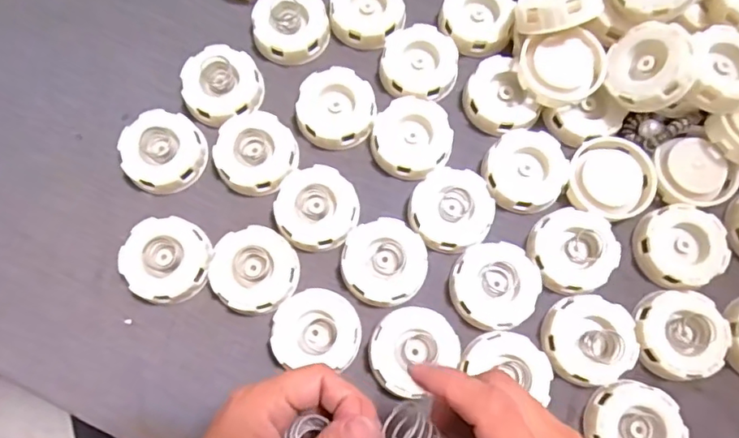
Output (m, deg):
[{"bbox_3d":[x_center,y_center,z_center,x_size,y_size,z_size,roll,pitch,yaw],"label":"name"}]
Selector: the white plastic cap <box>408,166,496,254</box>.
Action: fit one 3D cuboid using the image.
[{"bbox_3d":[0.062,-0.007,0.412,0.061,0.017,0.061,0,76,0],"label":"white plastic cap"}]

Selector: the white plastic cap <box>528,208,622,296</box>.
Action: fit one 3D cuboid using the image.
[{"bbox_3d":[0.148,0.023,0.401,0.060,0.019,0.060,0,76,0],"label":"white plastic cap"}]

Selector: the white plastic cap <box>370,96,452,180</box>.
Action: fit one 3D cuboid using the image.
[{"bbox_3d":[0.034,-0.063,0.431,0.060,0.017,0.062,0,76,0],"label":"white plastic cap"}]

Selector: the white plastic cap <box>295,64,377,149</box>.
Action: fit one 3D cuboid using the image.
[{"bbox_3d":[-0.027,-0.088,0.433,0.060,0.018,0.062,0,76,0],"label":"white plastic cap"}]

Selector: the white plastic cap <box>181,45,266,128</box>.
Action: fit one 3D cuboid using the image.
[{"bbox_3d":[-0.117,-0.107,0.434,0.060,0.027,0.058,0,76,0],"label":"white plastic cap"}]

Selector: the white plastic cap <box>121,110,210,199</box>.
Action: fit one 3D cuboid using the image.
[{"bbox_3d":[-0.158,-0.051,0.419,0.061,0.022,0.058,0,76,0],"label":"white plastic cap"}]

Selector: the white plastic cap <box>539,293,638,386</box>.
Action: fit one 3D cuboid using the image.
[{"bbox_3d":[0.155,0.086,0.390,0.061,0.020,0.060,0,76,0],"label":"white plastic cap"}]

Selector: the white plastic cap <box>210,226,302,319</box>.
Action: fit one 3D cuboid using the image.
[{"bbox_3d":[-0.084,0.037,0.396,0.062,0.020,0.061,0,76,0],"label":"white plastic cap"}]

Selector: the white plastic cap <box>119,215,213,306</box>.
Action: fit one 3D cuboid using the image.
[{"bbox_3d":[-0.146,0.030,0.398,0.058,0.021,0.059,0,76,0],"label":"white plastic cap"}]

